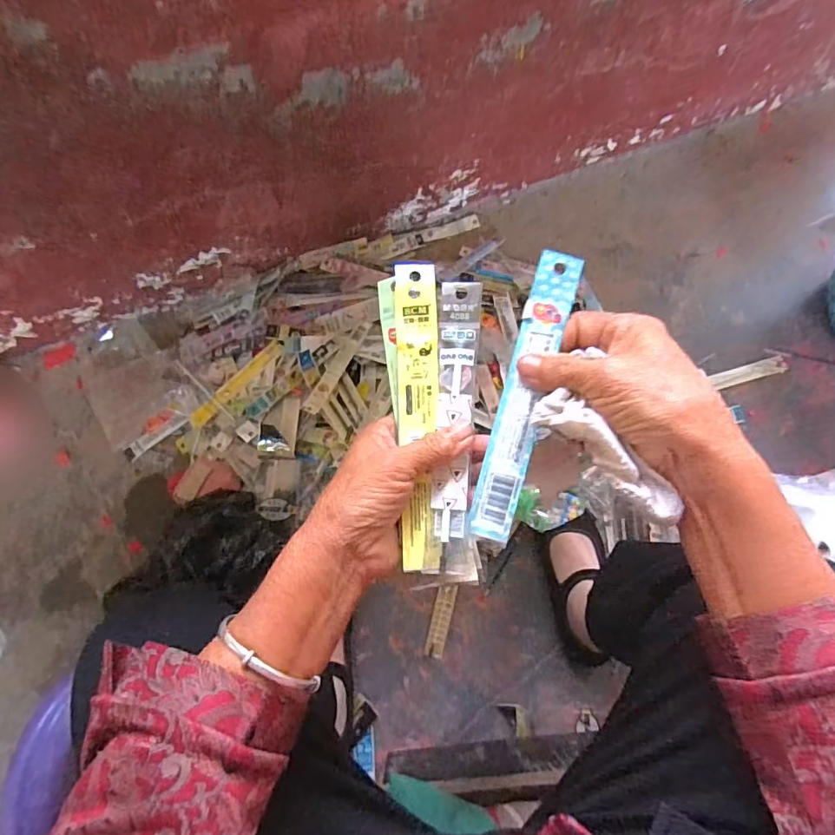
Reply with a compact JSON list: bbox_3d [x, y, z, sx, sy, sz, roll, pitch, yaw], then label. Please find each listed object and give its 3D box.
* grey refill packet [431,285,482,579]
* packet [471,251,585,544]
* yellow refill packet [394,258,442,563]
[{"bbox_3d":[0.024,0.004,0.312,0.026,0.009,0.182,2,80,2],"label":"grey refill packet"},{"bbox_3d":[0.064,-0.016,0.303,0.026,0.005,0.177,16,82,7],"label":"packet"},{"bbox_3d":[0.001,-0.006,0.313,0.025,0.007,0.191,-2,80,1],"label":"yellow refill packet"}]

